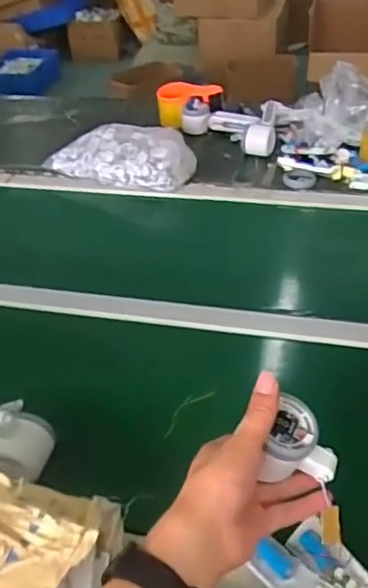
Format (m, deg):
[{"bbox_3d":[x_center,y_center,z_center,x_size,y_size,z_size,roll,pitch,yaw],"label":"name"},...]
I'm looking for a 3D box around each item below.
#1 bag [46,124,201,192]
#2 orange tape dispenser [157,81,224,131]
[{"bbox_3d":[-0.115,-0.266,1.189,0.296,0.085,0.148,20,44,28],"label":"bag"},{"bbox_3d":[0.011,-0.423,1.357,0.137,0.083,0.076,6,39,14],"label":"orange tape dispenser"}]

